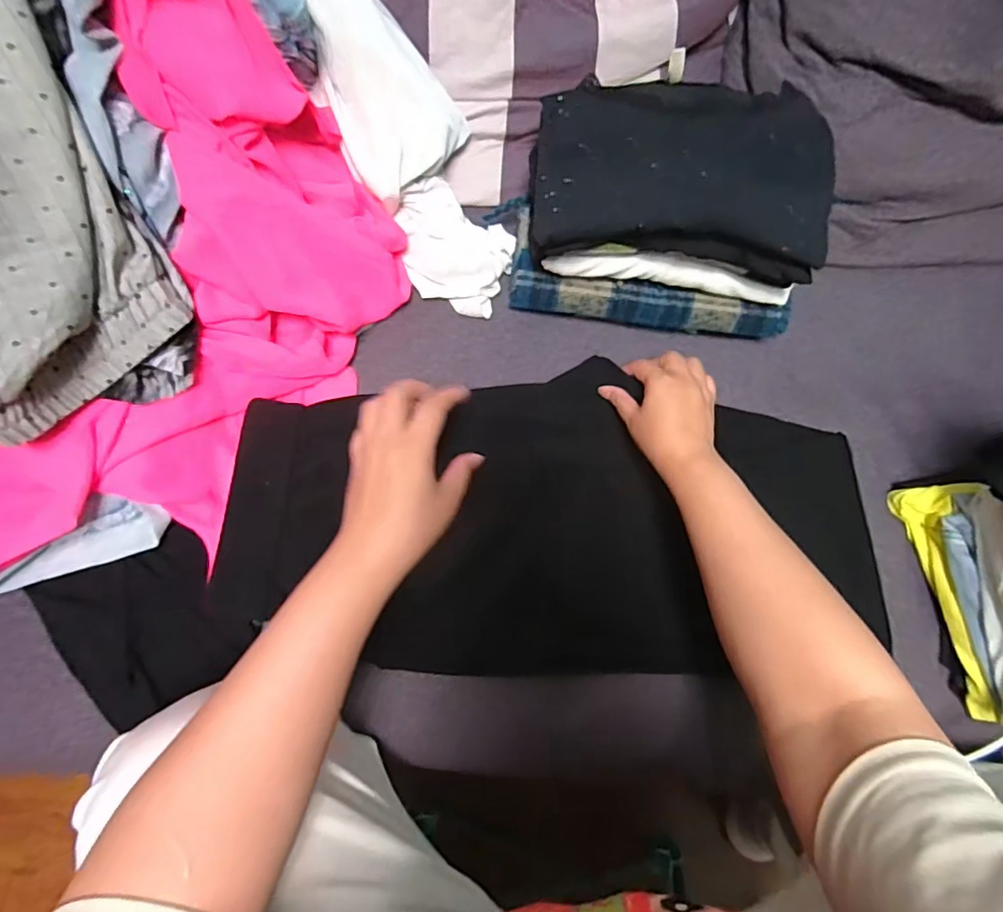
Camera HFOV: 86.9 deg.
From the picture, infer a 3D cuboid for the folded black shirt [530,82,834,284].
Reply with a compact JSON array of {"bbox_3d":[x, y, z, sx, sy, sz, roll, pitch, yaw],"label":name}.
[{"bbox_3d":[0.166,-0.260,0.498,0.269,0.077,0.164,3,71,-1],"label":"folded black shirt"}]

